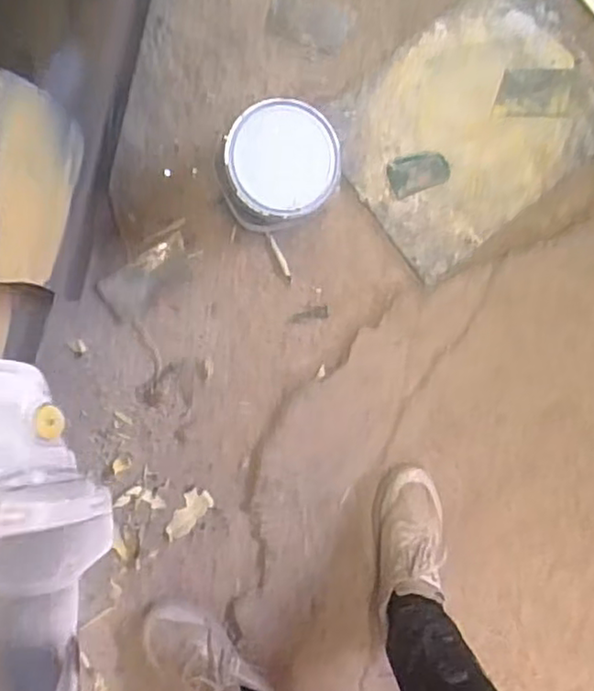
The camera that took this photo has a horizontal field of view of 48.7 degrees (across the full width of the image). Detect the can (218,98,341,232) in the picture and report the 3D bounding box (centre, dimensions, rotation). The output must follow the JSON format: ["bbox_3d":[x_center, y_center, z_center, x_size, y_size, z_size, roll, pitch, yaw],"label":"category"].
[{"bbox_3d":[-0.028,-0.247,0.937,0.153,0.169,0.149,0,93,-8],"label":"can"}]

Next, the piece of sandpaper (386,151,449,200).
[{"bbox_3d":[0.194,-0.276,1.044,0.094,0.012,0.060,-21,95,-7],"label":"piece of sandpaper"}]

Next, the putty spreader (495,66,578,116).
[{"bbox_3d":[0.384,-0.406,1.052,0.132,0.007,0.073,-3,93,-8],"label":"putty spreader"}]

